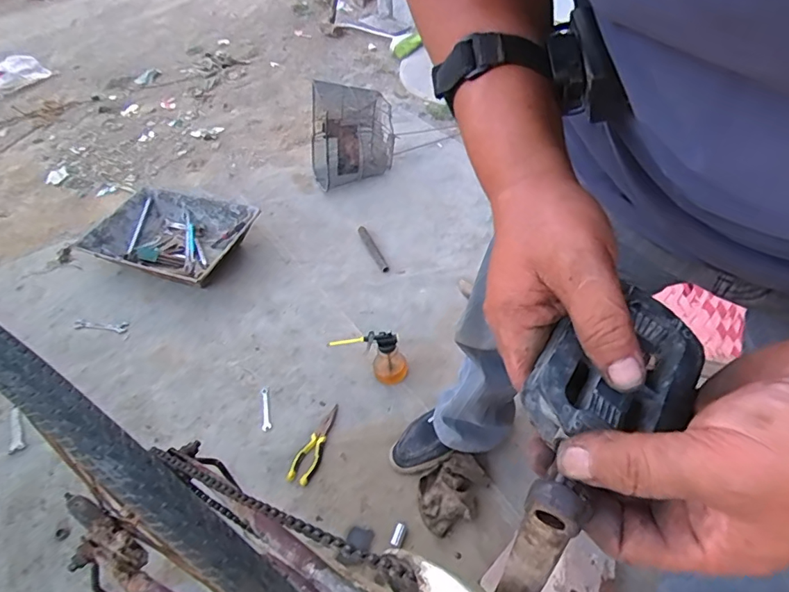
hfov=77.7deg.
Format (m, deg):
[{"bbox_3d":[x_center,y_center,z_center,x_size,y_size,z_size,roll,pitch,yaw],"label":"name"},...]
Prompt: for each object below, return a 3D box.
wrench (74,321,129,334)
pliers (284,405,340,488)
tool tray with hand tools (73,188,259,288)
[{"bbox_3d":[-0.814,0.085,1.356,0.149,0.007,0.038,4,47,0],"label":"wrench"},{"bbox_3d":[-0.167,0.319,1.063,0.051,0.022,0.189,15,52,19],"label":"pliers"},{"bbox_3d":[-0.677,-0.189,1.518,0.462,0.108,0.320,11,48,16],"label":"tool tray with hand tools"}]

